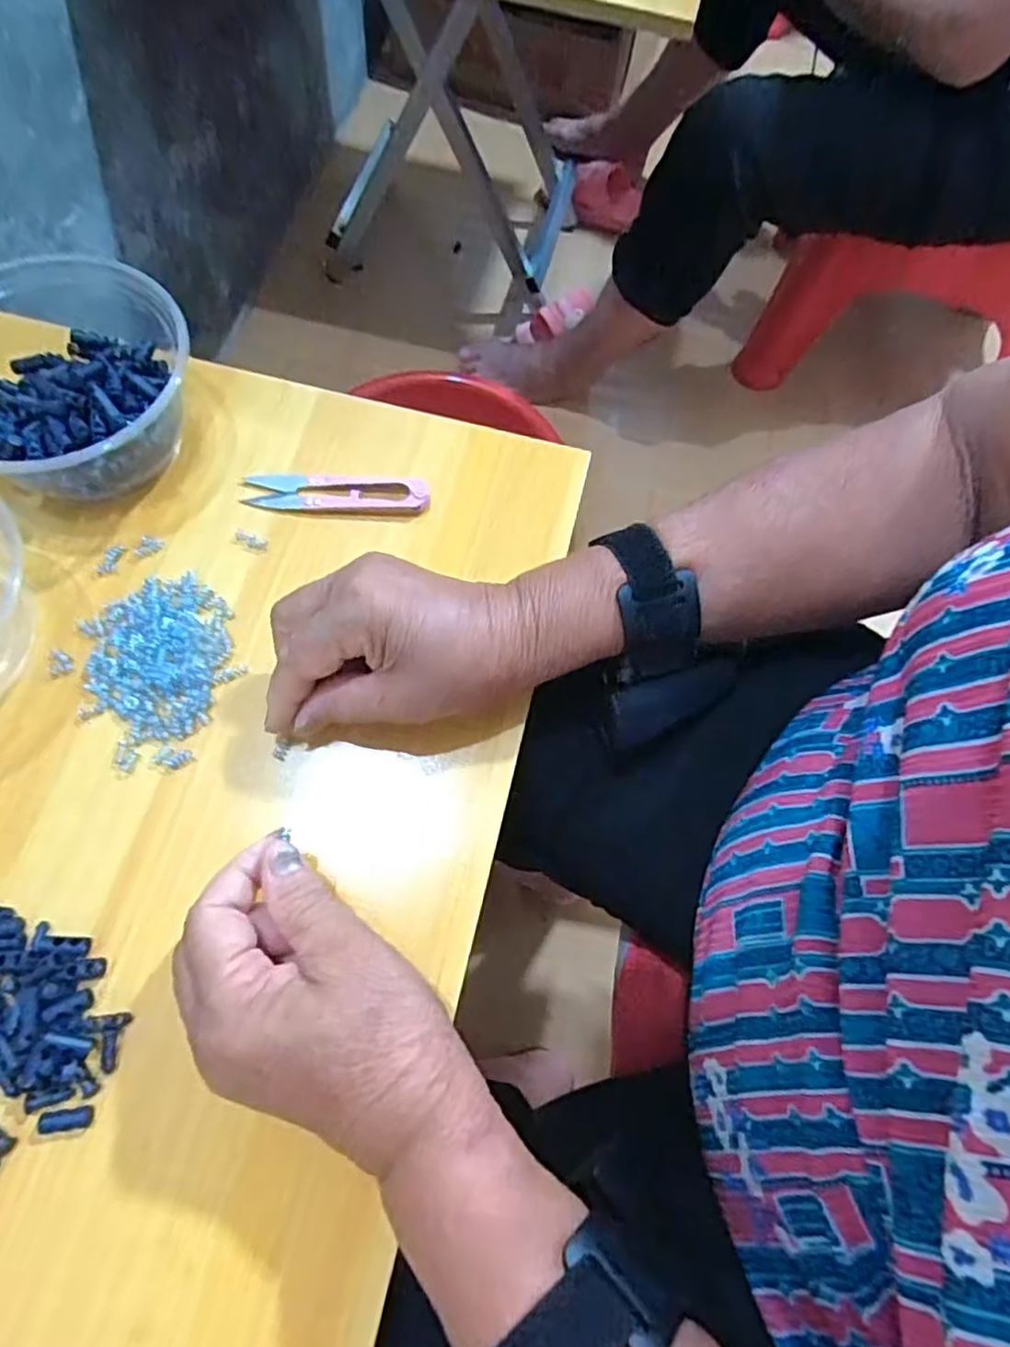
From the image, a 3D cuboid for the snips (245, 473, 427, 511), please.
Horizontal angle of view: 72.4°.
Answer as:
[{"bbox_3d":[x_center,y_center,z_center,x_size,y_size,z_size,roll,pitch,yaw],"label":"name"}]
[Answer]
[{"bbox_3d":[-0.093,-0.101,0.381,0.101,0.007,0.021,3,69,-1],"label":"snips"}]

